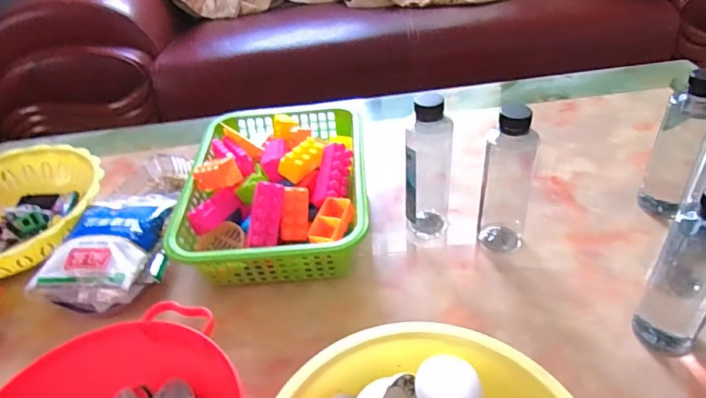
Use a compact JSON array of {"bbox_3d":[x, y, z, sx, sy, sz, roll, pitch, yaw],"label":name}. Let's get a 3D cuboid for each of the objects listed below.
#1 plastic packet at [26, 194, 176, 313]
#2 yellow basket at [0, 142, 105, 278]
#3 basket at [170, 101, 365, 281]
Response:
[{"bbox_3d":[-0.280,0.051,0.605,0.128,0.044,0.172,5,42,13],"label":"plastic packet"},{"bbox_3d":[-0.452,0.022,0.672,0.237,0.069,0.231,-25,44,-19],"label":"yellow basket"},{"bbox_3d":[-0.093,-0.018,0.650,0.216,0.094,0.285,-5,41,2],"label":"basket"}]

